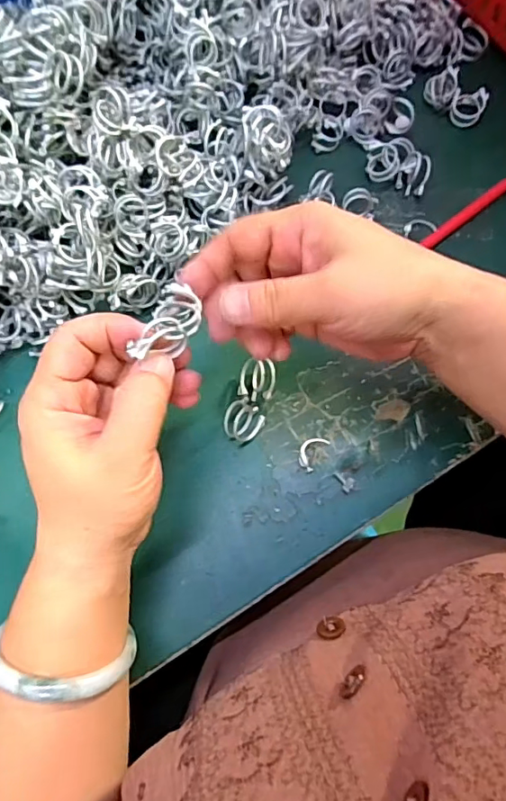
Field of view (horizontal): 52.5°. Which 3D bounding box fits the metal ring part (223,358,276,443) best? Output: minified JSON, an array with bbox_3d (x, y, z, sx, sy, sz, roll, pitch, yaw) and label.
[{"bbox_3d":[-0.001,-0.001,0.324,0.024,0.018,0.055,14,73,4],"label":"metal ring part"}]

